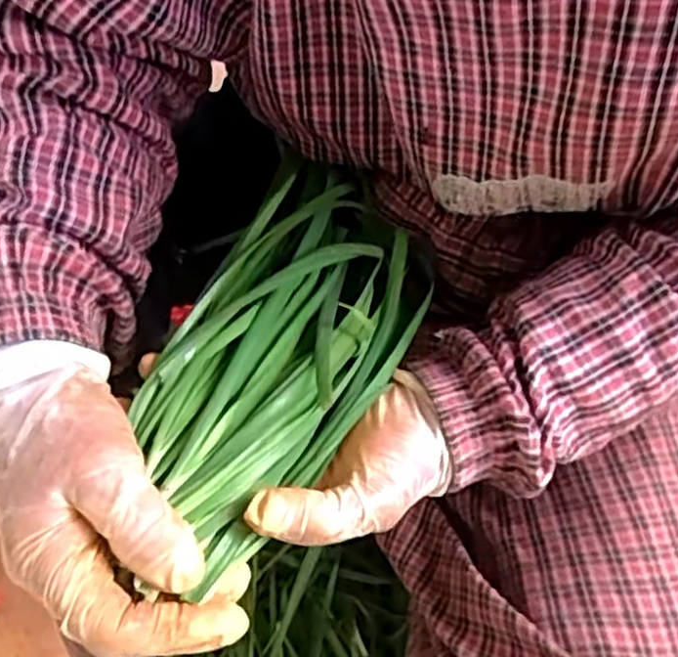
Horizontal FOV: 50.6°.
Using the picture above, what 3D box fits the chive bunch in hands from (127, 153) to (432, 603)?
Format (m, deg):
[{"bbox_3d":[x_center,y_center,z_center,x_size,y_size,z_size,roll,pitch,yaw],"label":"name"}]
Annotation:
[{"bbox_3d":[-0.021,0.002,0.373,0.102,0.050,0.235,22,50,6],"label":"chive bunch in hands"}]

